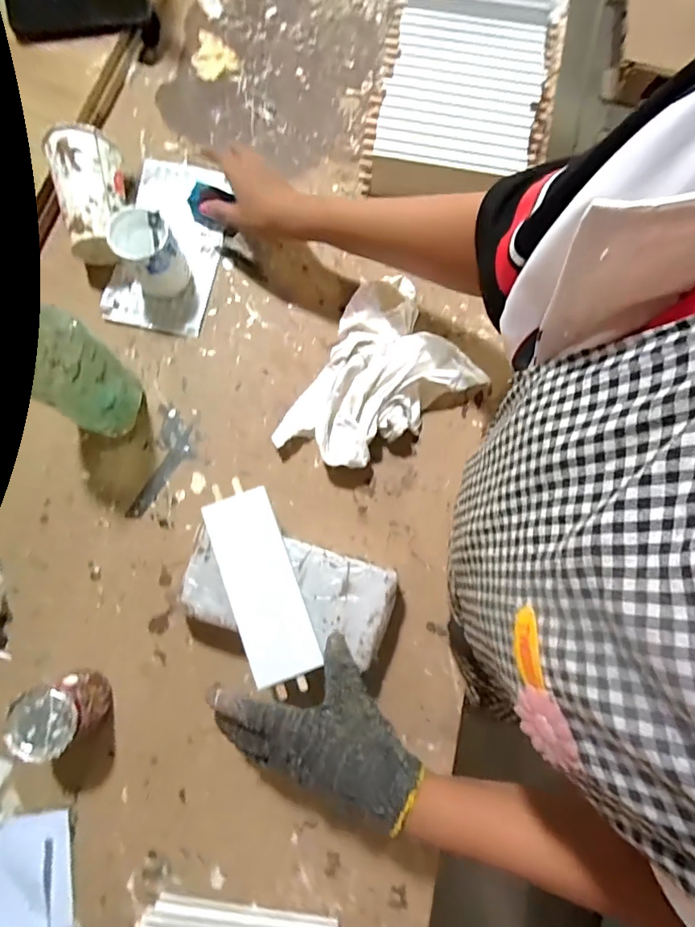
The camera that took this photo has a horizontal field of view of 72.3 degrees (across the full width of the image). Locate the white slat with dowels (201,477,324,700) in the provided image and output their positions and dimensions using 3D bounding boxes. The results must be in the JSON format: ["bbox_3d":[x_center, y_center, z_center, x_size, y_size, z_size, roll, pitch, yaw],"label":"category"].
[{"bbox_3d":[-0.083,0.114,0.456,0.065,0.016,0.194,-20,81,-4],"label":"white slat with dowels"}]

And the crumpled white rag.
[{"bbox_3d":[0.019,-0.098,0.537,0.223,0.052,0.160,-37,81,-7],"label":"crumpled white rag"}]

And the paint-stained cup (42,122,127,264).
[{"bbox_3d":[-0.301,-0.311,0.549,0.074,0.061,0.136,0,100,0],"label":"paint-stained cup"}]

